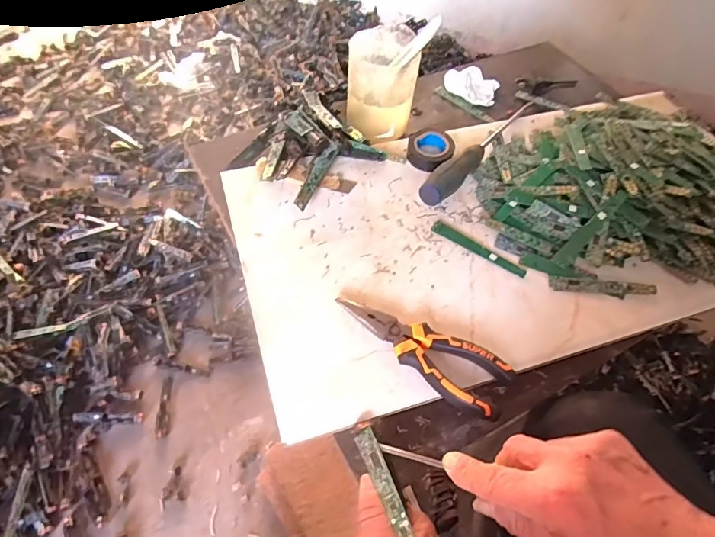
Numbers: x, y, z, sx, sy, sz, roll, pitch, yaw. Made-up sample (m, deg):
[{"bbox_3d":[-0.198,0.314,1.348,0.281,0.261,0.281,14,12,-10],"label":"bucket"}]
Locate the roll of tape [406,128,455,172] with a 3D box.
[{"bbox_3d":[0.084,-0.135,0.524,0.050,0.022,0.050,2,55,-3],"label":"roll of tape"}]

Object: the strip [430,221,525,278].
[{"bbox_3d":[0.122,-0.020,0.461,0.100,0.004,0.013,30,58,16],"label":"strip"}]

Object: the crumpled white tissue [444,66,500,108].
[{"bbox_3d":[0.151,-0.245,0.609,0.070,0.025,0.049,17,56,7],"label":"crumpled white tissue"}]

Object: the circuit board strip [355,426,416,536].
[{"bbox_3d":[0.020,0.151,0.309,0.014,0.004,0.095,-32,43,2],"label":"circuit board strip"}]

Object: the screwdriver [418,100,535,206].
[{"bbox_3d":[0.149,-0.145,0.527,0.025,0.028,0.241,36,60,19],"label":"screwdriver"}]

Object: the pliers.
[{"bbox_3d":[0.049,0.066,0.375,0.148,0.012,0.051,27,57,14],"label":"pliers"}]

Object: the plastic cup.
[{"bbox_3d":[0.028,-0.208,0.518,0.072,0.096,0.079,2,55,-3],"label":"plastic cup"}]

